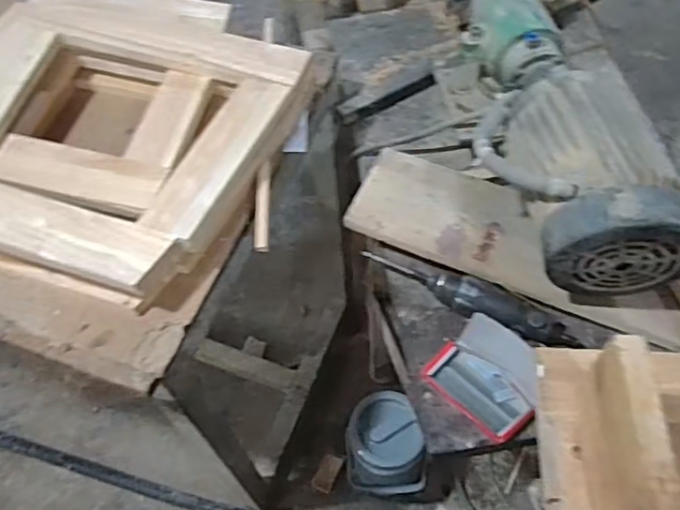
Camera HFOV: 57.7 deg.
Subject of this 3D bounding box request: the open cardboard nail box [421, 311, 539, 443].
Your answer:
[{"bbox_3d":[0.189,0.152,0.788,0.138,0.051,0.117,37,66,25],"label":"open cardboard nail box"}]

